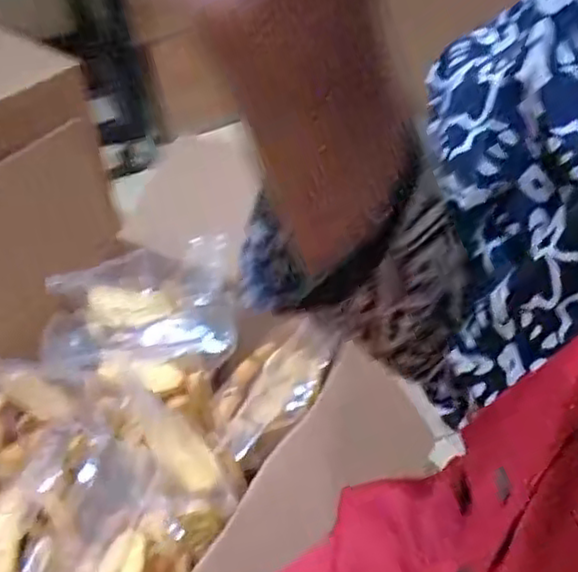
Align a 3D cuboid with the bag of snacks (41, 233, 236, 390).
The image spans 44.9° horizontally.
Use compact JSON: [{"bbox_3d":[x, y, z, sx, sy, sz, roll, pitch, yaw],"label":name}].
[{"bbox_3d":[-0.159,0.025,0.754,0.197,0.048,0.166,-6,43,-3],"label":"bag of snacks"}]

